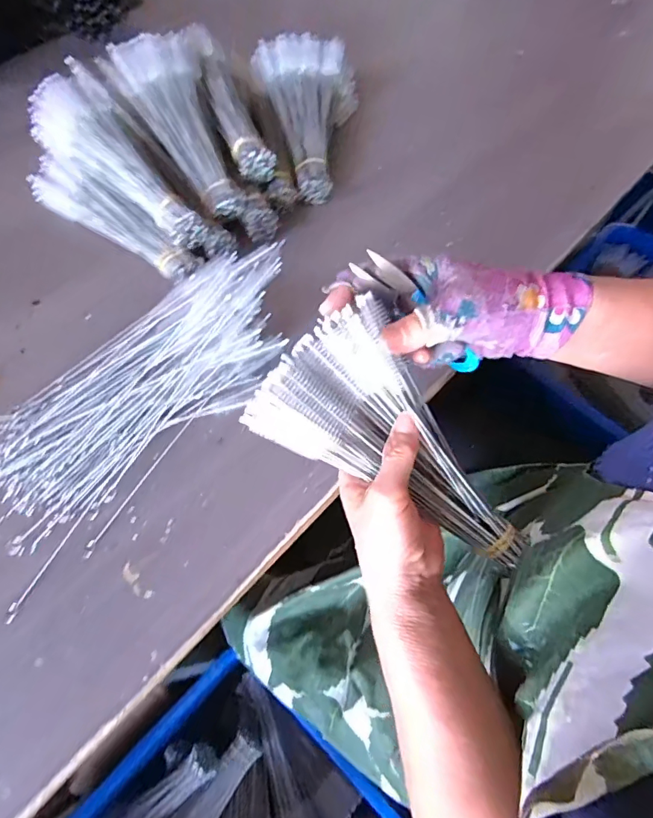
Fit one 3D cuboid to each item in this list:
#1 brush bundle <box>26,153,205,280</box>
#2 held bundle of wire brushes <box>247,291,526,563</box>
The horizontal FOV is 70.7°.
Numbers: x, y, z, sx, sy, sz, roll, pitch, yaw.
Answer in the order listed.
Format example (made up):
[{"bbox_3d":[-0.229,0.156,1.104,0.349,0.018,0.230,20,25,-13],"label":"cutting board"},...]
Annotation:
[{"bbox_3d":[-0.232,-0.206,0.497,0.235,0.043,0.038,32,69,15],"label":"brush bundle"},{"bbox_3d":[0.062,0.028,0.319,0.219,0.050,0.097,39,67,-15],"label":"held bundle of wire brushes"}]

